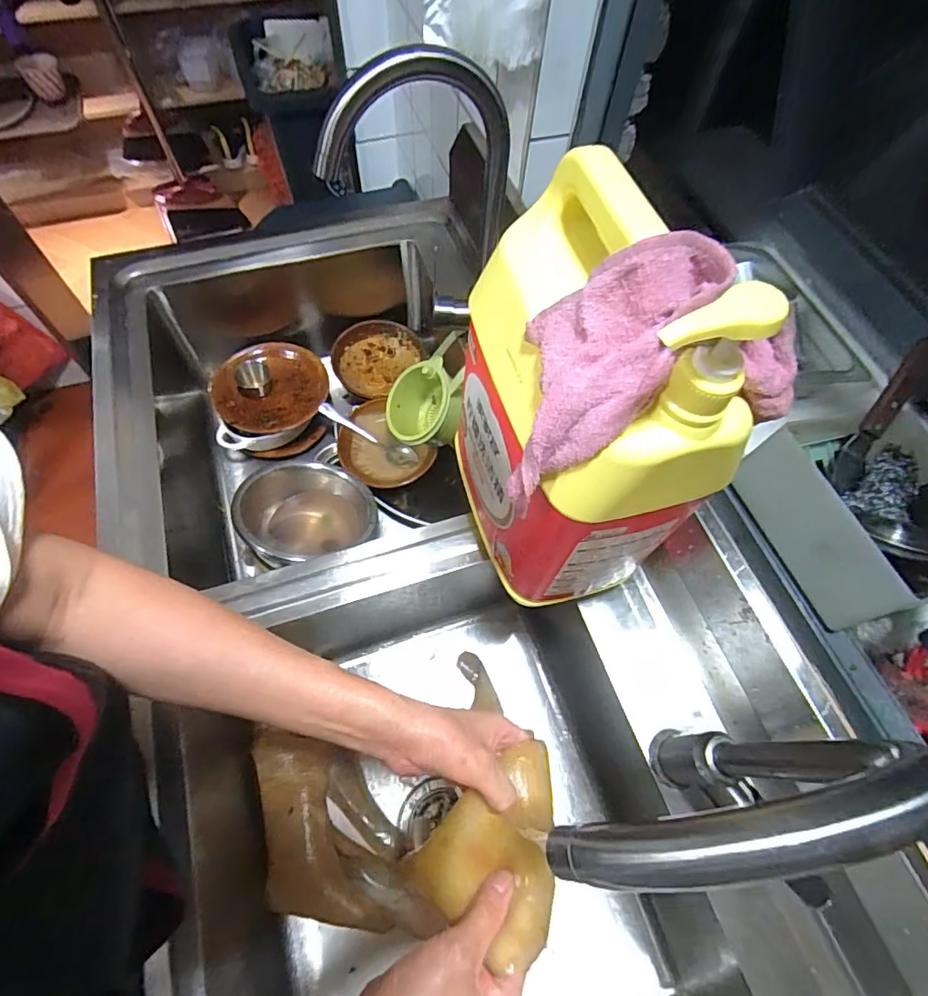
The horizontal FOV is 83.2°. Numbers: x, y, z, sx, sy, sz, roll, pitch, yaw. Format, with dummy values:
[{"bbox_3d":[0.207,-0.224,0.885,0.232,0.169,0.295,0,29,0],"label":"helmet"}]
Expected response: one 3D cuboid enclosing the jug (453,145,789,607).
[{"bbox_3d":[0.078,-0.065,0.420,0.127,0.342,0.229,-21,65,-13],"label":"jug"}]

